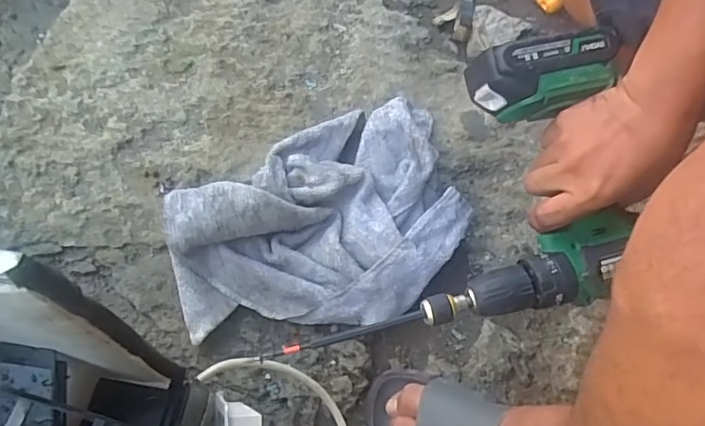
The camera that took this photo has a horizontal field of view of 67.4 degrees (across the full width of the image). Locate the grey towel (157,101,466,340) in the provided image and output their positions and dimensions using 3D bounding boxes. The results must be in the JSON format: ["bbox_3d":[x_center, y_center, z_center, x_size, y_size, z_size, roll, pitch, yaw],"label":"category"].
[{"bbox_3d":[-0.029,0.011,0.576,0.338,0.078,0.227,-24,67,-12],"label":"grey towel"}]

